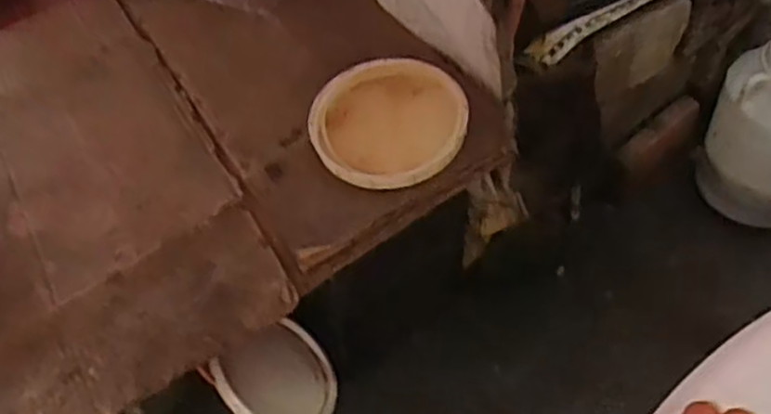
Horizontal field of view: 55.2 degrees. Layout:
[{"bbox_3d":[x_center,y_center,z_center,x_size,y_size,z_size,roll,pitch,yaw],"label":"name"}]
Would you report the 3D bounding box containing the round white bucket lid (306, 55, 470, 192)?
[{"bbox_3d":[-0.002,-0.135,1.130,0.225,0.019,0.232,-4,61,8],"label":"round white bucket lid"}]

